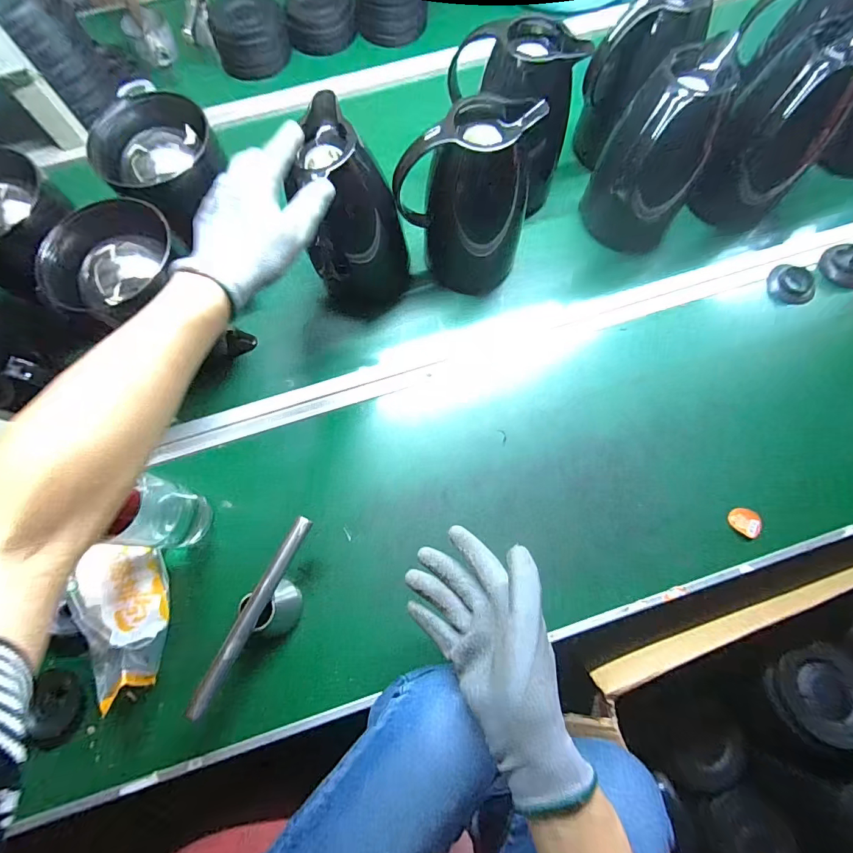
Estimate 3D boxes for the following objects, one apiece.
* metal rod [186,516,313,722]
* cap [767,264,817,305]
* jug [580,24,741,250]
[{"bbox_3d":[-0.171,0.183,0.418,0.016,0.012,0.199,25,74,10],"label":"metal rod"},{"bbox_3d":[0.498,-0.192,0.581,0.053,0.015,0.058,-1,72,2],"label":"cap"},{"bbox_3d":[0.277,-0.328,0.532,0.116,0.201,0.112,-4,72,0],"label":"jug"}]

